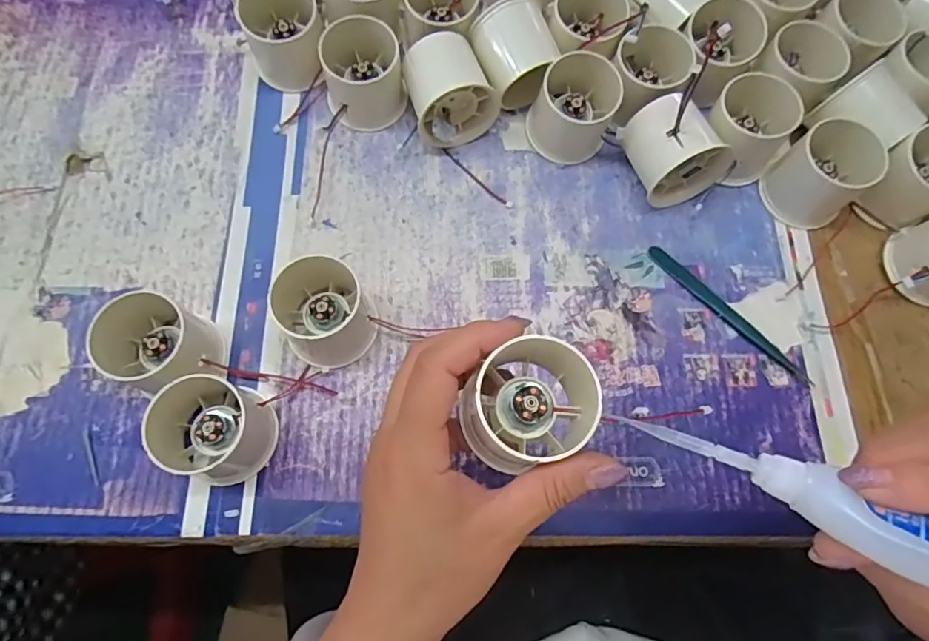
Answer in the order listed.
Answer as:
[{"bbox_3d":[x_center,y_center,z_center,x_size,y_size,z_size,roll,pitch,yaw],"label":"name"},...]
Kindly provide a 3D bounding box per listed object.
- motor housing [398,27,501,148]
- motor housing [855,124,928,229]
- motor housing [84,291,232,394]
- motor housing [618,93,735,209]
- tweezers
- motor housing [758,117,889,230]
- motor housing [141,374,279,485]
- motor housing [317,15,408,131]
[{"bbox_3d":[-0.009,-0.154,0.368,0.054,0.054,0.058,-16,74,-6],"label":"motor housing"},{"bbox_3d":[0.297,-0.093,0.355,0.054,0.053,0.048,-27,75,-10],"label":"motor housing"},{"bbox_3d":[-0.175,0.015,0.312,0.058,0.050,0.051,23,74,6],"label":"motor housing"},{"bbox_3d":[0.139,-0.113,0.353,0.057,0.057,0.057,-24,75,-8],"label":"motor housing"},{"bbox_3d":[0.170,-0.004,0.350,0.010,0.004,0.126,-41,77,-13],"label":"tweezers"},{"bbox_3d":[0.233,-0.095,0.352,0.049,0.047,0.052,1,72,-2],"label":"motor housing"},{"bbox_3d":[-0.139,0.060,0.297,0.053,0.051,0.054,0,73,-1],"label":"motor housing"},{"bbox_3d":[-0.070,-0.172,0.378,0.053,0.039,0.065,-12,74,-4],"label":"motor housing"}]

